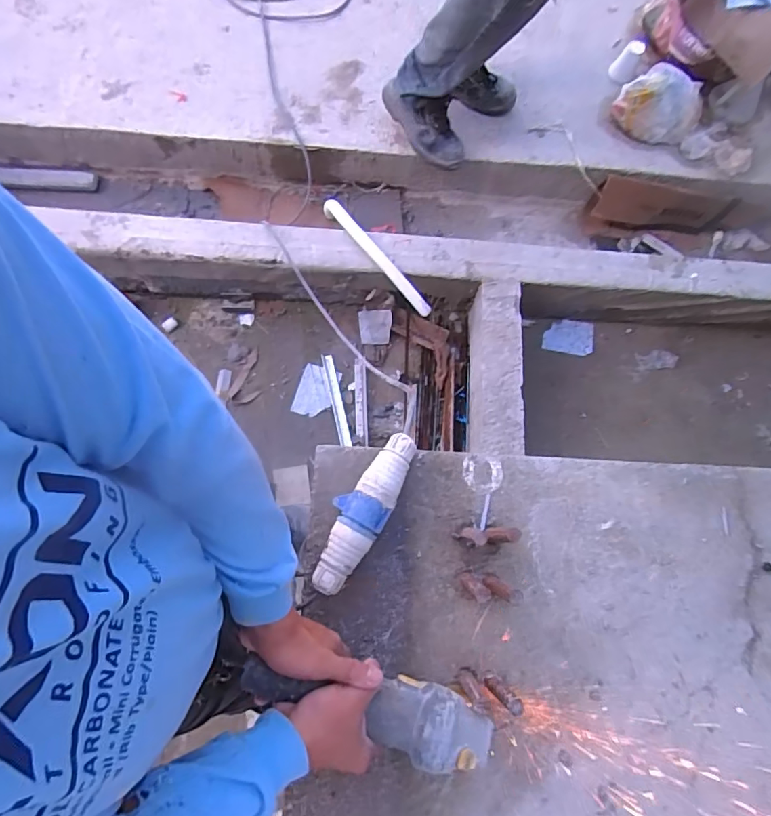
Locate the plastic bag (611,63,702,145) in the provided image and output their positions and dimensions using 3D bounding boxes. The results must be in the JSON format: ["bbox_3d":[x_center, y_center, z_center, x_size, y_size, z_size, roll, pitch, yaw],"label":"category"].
[{"bbox_3d":[0.811,-0.890,1.454,0.236,0.118,0.176,36,77,5],"label":"plastic bag"}]

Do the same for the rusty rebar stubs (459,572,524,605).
[{"bbox_3d":[0.116,0.205,0.554,0.050,0.087,0.030,9,76,-1],"label":"rusty rebar stubs"}]

